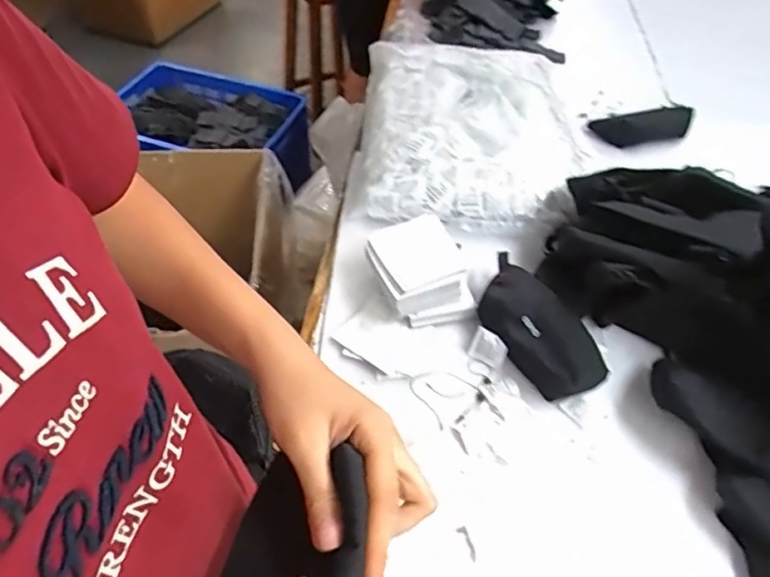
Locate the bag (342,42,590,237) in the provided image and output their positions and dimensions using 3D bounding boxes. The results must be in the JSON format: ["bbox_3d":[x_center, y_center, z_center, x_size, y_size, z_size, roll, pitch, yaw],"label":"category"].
[{"bbox_3d":[0.127,-0.276,0.938,0.344,0.091,0.463,5,50,1],"label":"bag"}]

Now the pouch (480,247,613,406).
[{"bbox_3d":[0.180,0.048,0.699,0.091,0.058,0.210,-24,55,-22],"label":"pouch"}]

